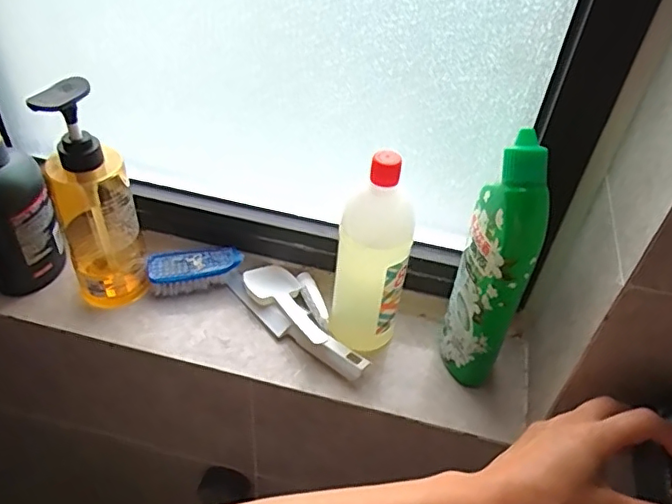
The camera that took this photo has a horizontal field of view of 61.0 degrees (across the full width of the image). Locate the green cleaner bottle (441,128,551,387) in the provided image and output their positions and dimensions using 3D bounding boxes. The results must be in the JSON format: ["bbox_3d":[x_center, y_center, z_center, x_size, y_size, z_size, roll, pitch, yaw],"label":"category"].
[{"bbox_3d":[0.130,0.017,0.477,0.051,0.227,0.068,11,44,6],"label":"green cleaner bottle"}]

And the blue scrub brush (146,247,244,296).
[{"bbox_3d":[-0.147,0.017,0.599,0.092,0.027,0.038,-8,45,-14],"label":"blue scrub brush"}]

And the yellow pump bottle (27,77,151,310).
[{"bbox_3d":[-0.227,-0.055,0.529,0.067,0.215,0.084,-15,47,-20],"label":"yellow pump bottle"}]

